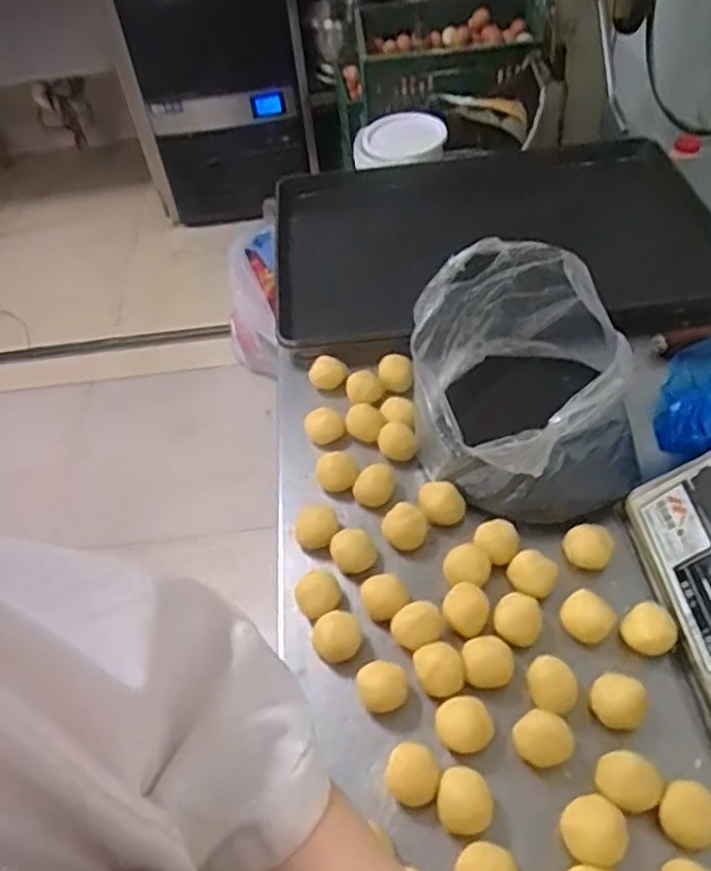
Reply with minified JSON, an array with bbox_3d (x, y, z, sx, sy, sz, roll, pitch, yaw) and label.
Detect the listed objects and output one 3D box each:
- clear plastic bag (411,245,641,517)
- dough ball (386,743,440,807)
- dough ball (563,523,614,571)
[{"bbox_3d":[0.168,-0.061,0.684,0.209,0.151,0.263,-6,50,2],"label":"clear plastic bag"},{"bbox_3d":[0.045,0.262,0.537,0.038,0.039,0.040,-3,50,4],"label":"dough ball"},{"bbox_3d":[0.217,0.106,0.649,0.041,0.030,0.038,-3,50,4],"label":"dough ball"}]

